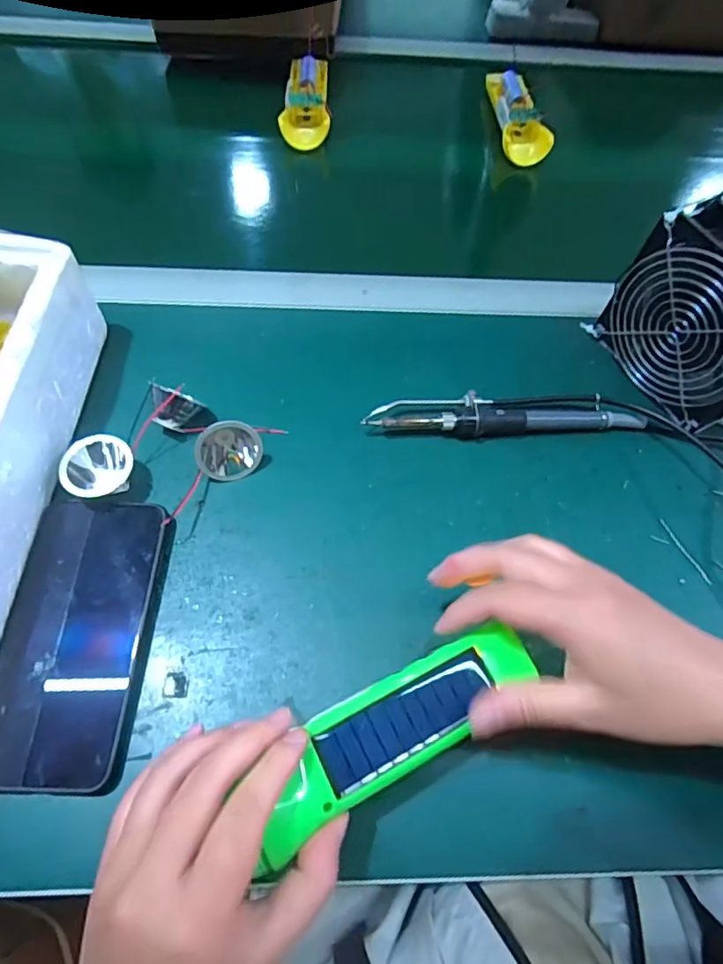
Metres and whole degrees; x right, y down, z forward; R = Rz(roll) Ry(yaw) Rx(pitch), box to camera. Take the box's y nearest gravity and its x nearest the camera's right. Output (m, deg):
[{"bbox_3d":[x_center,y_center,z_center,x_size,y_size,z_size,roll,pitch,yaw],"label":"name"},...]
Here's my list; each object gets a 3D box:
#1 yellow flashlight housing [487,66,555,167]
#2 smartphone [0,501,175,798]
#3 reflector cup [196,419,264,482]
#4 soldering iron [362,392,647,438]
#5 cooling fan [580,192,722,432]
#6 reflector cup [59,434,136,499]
[{"bbox_3d":[0.173,-0.422,0.603,0.052,0.027,0.157,-4,64,-6],"label":"yellow flashlight housing"},{"bbox_3d":[-0.169,0.090,0.316,0.082,0.014,0.164,3,64,-2],"label":"smartphone"},{"bbox_3d":[-0.091,-0.020,0.366,0.040,0.034,0.043,12,64,2],"label":"reflector cup"},{"bbox_3d":[0.111,-0.051,0.407,0.209,0.020,0.033,-2,64,-5],"label":"soldering iron"},{"bbox_3d":[0.249,-0.118,0.388,0.046,0.122,0.121,-25,68,-15],"label":"cooling fan"},{"bbox_3d":[-0.176,-0.010,0.353,0.043,0.022,0.039,-16,97,-20],"label":"reflector cup"}]

